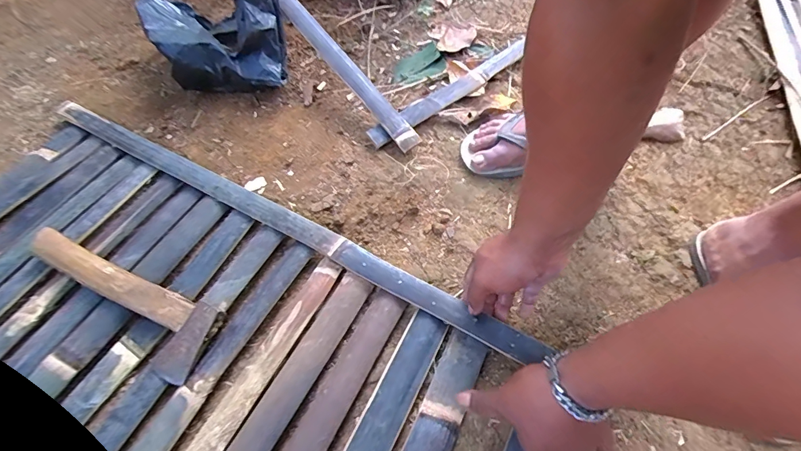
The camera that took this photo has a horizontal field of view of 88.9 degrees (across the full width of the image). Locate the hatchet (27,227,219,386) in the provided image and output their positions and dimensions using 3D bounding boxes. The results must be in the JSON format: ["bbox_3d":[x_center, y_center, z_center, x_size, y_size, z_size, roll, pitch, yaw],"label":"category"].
[{"bbox_3d":[-0.341,0.083,0.487,0.270,0.028,0.081,26,61,13],"label":"hatchet"}]

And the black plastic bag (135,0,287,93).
[{"bbox_3d":[-0.299,-0.326,0.664,0.203,0.170,0.214,-18,61,-12],"label":"black plastic bag"}]

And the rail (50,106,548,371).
[{"bbox_3d":[-0.173,-0.014,0.567,0.808,0.036,0.049,26,61,14],"label":"rail"}]

